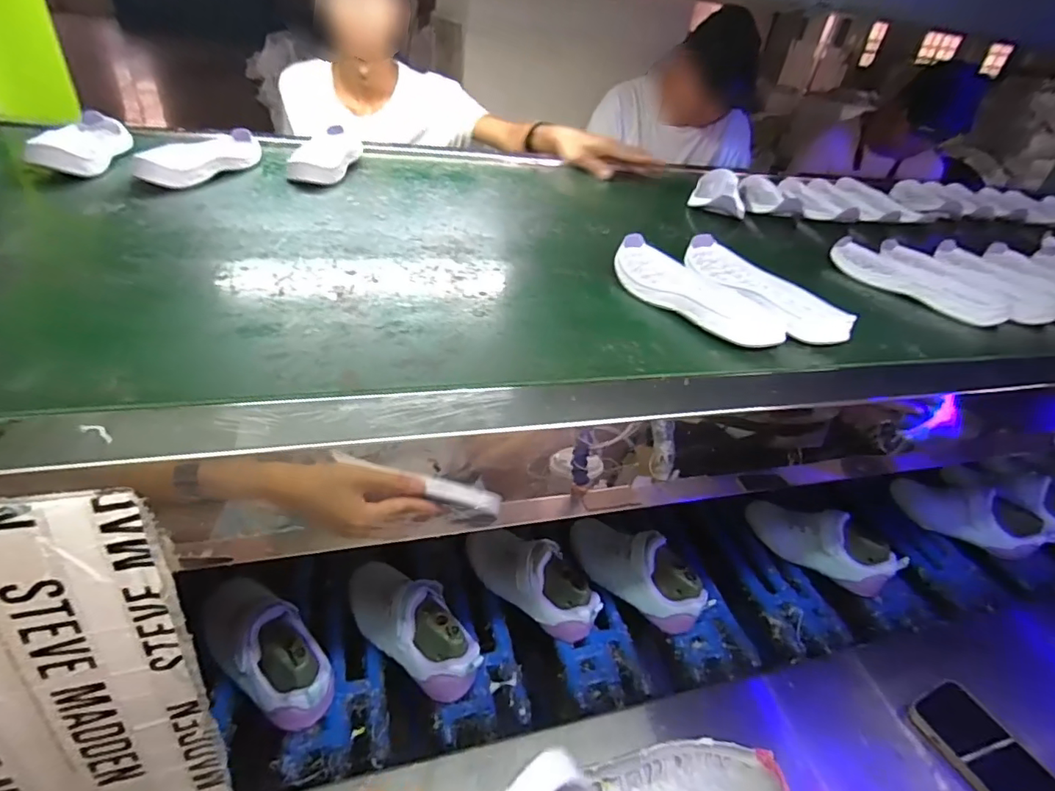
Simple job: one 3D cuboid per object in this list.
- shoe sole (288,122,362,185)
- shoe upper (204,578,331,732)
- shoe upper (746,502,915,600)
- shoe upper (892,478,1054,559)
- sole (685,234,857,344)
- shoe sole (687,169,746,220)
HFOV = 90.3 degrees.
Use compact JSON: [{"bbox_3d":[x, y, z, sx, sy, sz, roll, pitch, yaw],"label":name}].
[{"bbox_3d":[-0.274,-0.346,0.743,0.070,0.027,0.233,2,33,-9],"label":"shoe sole"},{"bbox_3d":[-0.254,0.250,0.514,0.160,0.089,0.069,28,38,29],"label":"shoe upper"},{"bbox_3d":[0.401,0.195,0.718,0.184,0.070,0.075,24,36,24],"label":"shoe upper"},{"bbox_3d":[0.660,0.180,0.791,0.074,0.065,0.191,-25,31,-36],"label":"shoe upper"},{"bbox_3d":[0.230,-0.108,0.525,0.073,0.028,0.194,-6,39,-17],"label":"sole"},{"bbox_3d":[0.298,-0.318,0.822,0.077,0.032,0.204,15,33,11],"label":"shoe sole"}]

